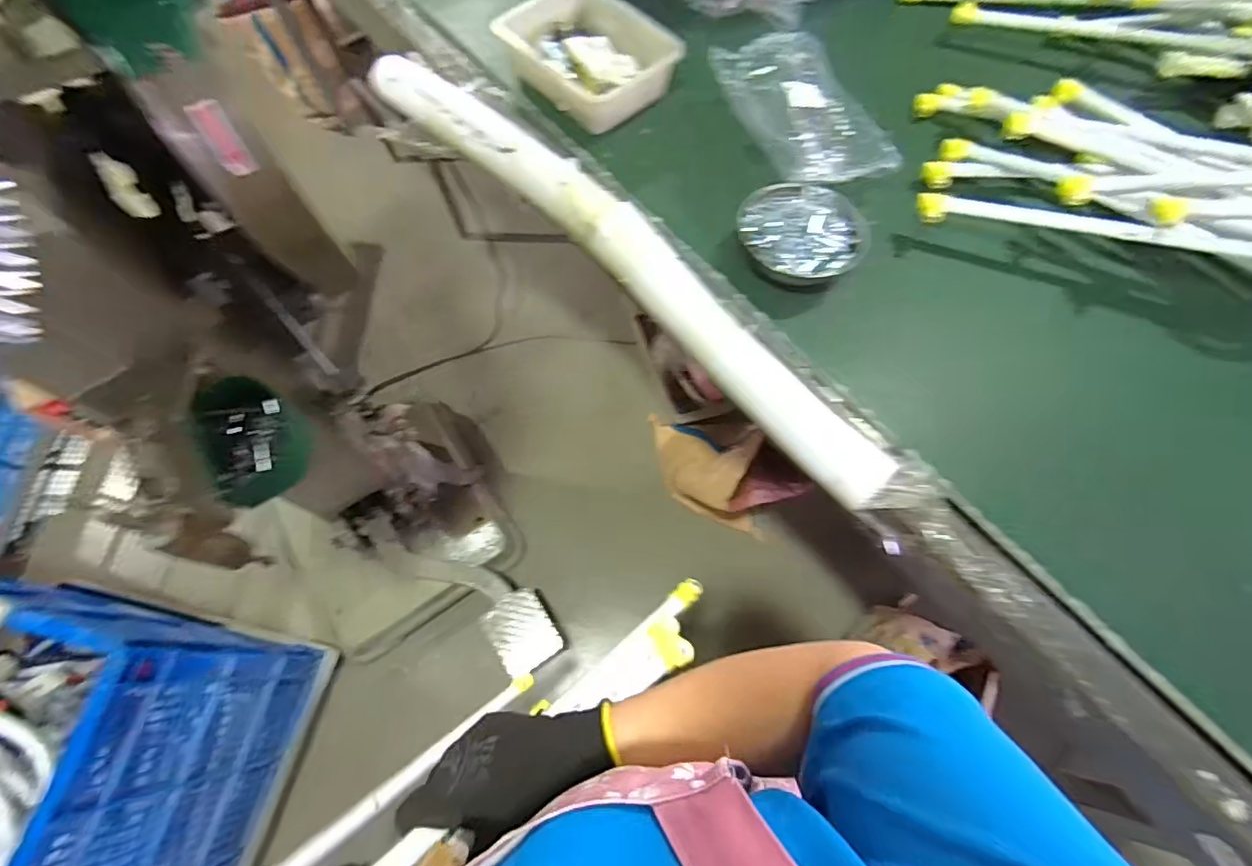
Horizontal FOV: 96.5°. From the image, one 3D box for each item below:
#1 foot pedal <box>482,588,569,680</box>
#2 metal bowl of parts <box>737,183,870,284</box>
[{"bbox_3d":[-0.224,0.427,1.213,0.136,0.030,0.159,-29,85,-4],"label":"foot pedal"},{"bbox_3d":[0.216,-0.254,0.705,0.148,0.051,0.123,-2,67,0],"label":"metal bowl of parts"}]

